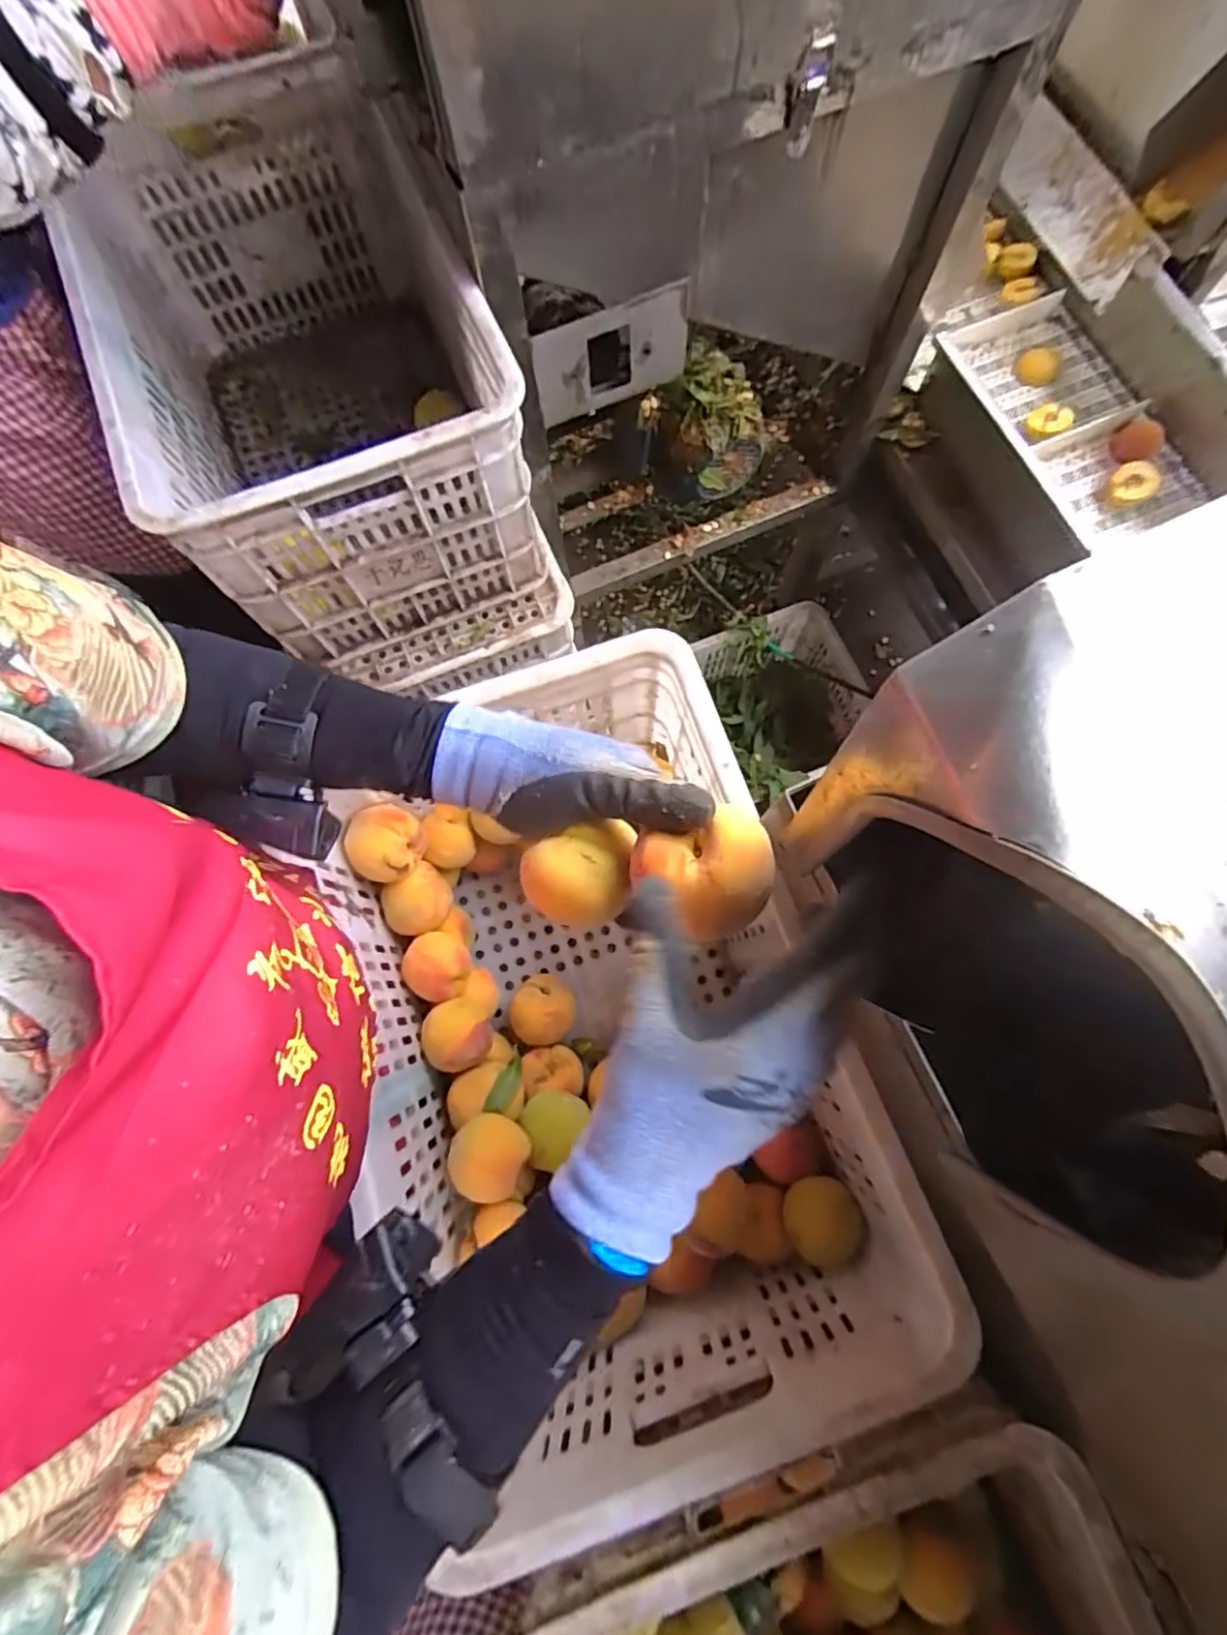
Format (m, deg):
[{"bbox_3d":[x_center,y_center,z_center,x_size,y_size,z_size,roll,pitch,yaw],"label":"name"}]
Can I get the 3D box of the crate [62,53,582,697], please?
[{"bbox_3d":[-0.321,-0.486,0.736,0.352,0.299,0.581,-23,78,-4],"label":"crate"}]

